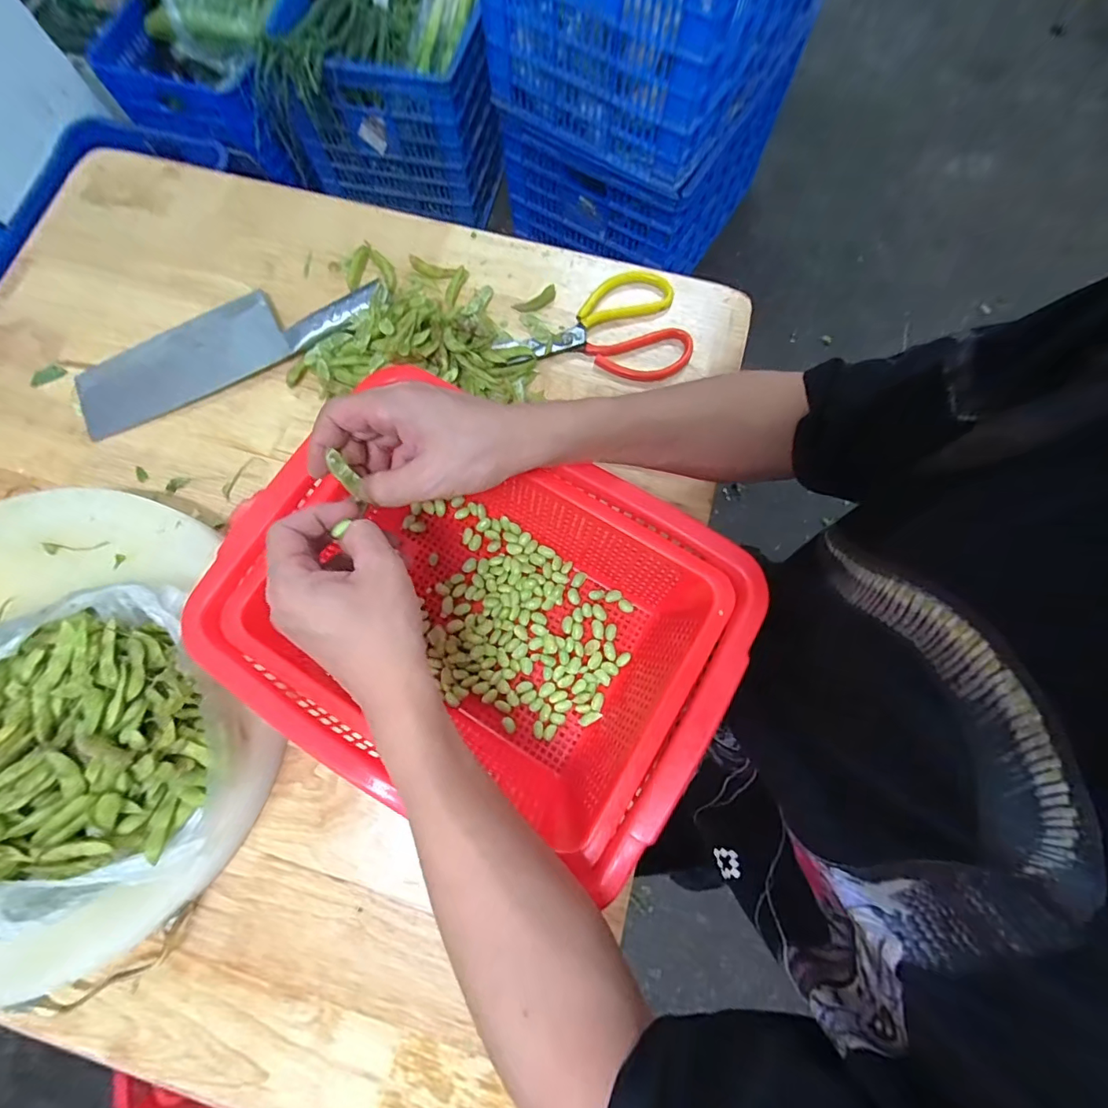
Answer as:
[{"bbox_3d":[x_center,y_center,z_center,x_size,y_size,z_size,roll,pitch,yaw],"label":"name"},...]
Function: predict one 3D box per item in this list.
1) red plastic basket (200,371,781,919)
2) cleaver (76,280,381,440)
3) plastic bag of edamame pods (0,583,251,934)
[{"bbox_3d":[-0.044,0.049,0.373,0.325,0.092,0.246,27,78,7],"label":"red plastic basket"},{"bbox_3d":[-0.327,-0.214,0.487,0.304,0.025,0.083,-24,77,-5],"label":"cleaver"},{"bbox_3d":[-0.334,0.126,0.320,0.209,0.089,0.197,-14,76,-3],"label":"plastic bag of edamame pods"}]

